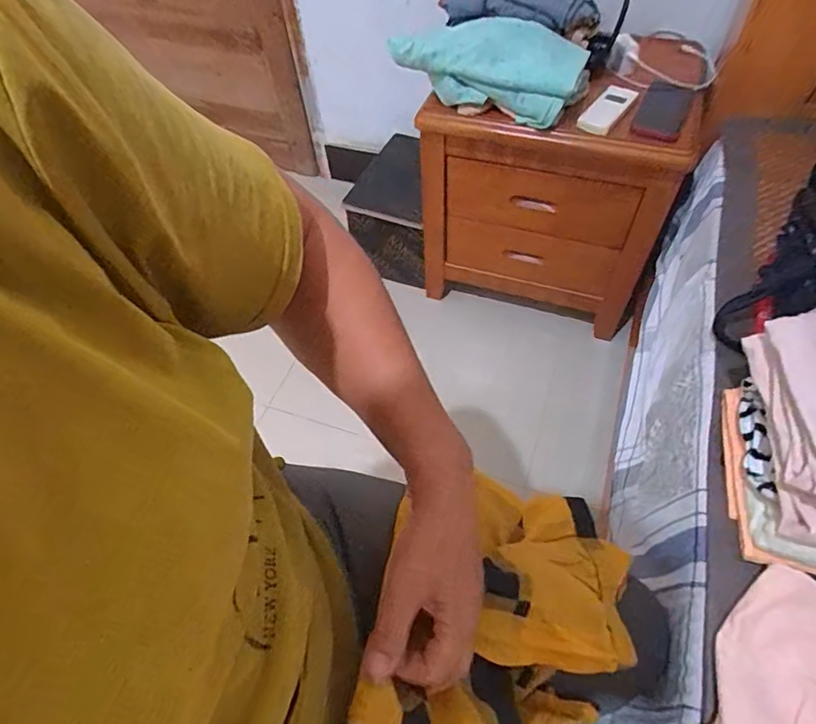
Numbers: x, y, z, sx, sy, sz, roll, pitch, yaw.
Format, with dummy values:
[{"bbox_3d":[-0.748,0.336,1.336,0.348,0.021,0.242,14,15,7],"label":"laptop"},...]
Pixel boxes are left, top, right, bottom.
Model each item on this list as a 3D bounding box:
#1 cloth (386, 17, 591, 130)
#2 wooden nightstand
[{"bbox_3d":[0.150,-0.532,0.890,0.318,0.090,0.177,18,59,15],"label":"cloth"},{"bbox_3d":[0.309,-0.404,1.115,0.479,0.466,0.345,17,59,15],"label":"wooden nightstand"}]

